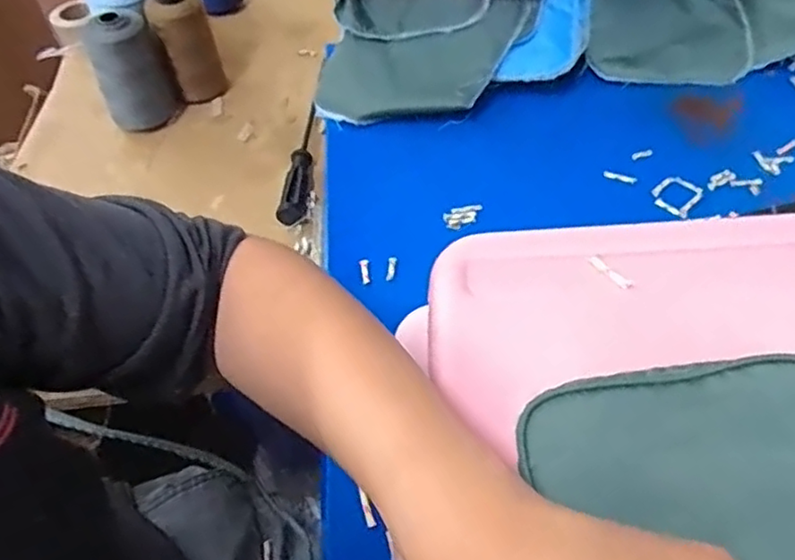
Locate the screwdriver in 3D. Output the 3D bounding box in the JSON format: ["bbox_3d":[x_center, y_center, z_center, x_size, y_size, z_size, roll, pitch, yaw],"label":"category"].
[{"bbox_3d":[-0.098,-0.114,0.649,0.027,0.028,0.154,-1,55,4],"label":"screwdriver"}]

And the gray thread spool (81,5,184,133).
[{"bbox_3d":[-0.280,-0.219,0.665,0.072,0.118,0.066,-2,55,3],"label":"gray thread spool"}]

